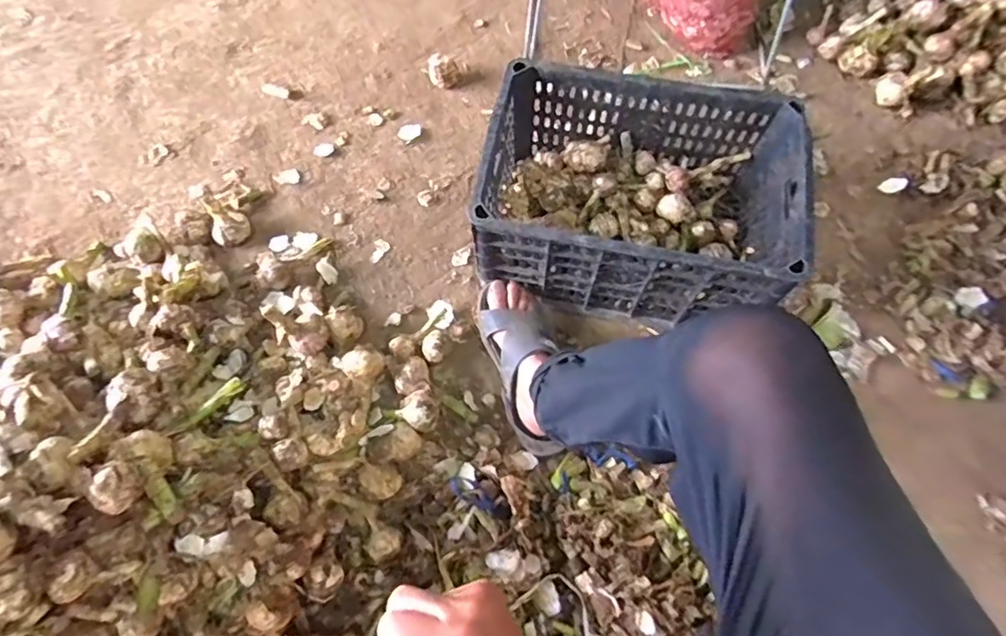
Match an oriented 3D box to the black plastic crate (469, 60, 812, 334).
[{"bbox_3d":[0.204,-0.178,0.841,0.435,0.228,0.295,8,67,6],"label":"black plastic crate"}]

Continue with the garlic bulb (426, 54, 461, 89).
[{"bbox_3d":[-0.121,-0.504,1.098,0.062,0.049,0.063,-15,66,-4],"label":"garlic bulb"}]

